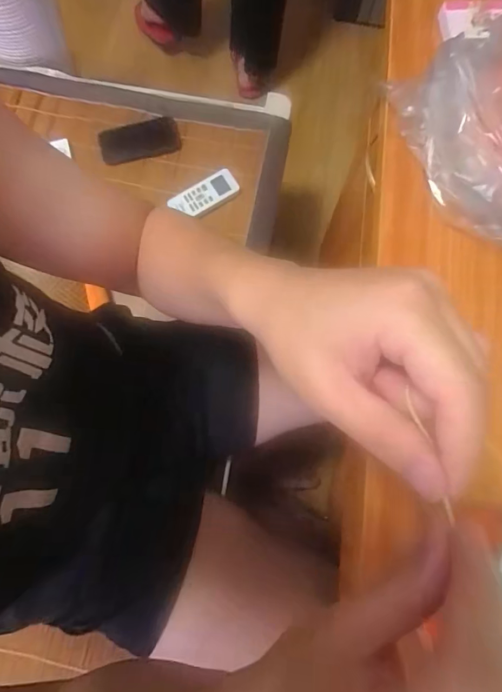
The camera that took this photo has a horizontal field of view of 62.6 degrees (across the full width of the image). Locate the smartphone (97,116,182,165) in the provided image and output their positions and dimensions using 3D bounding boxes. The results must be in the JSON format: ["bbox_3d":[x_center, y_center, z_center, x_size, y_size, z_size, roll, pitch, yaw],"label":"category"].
[{"bbox_3d":[-0.213,-0.395,0.795,0.150,0.014,0.077,-19,77,-6],"label":"smartphone"}]

